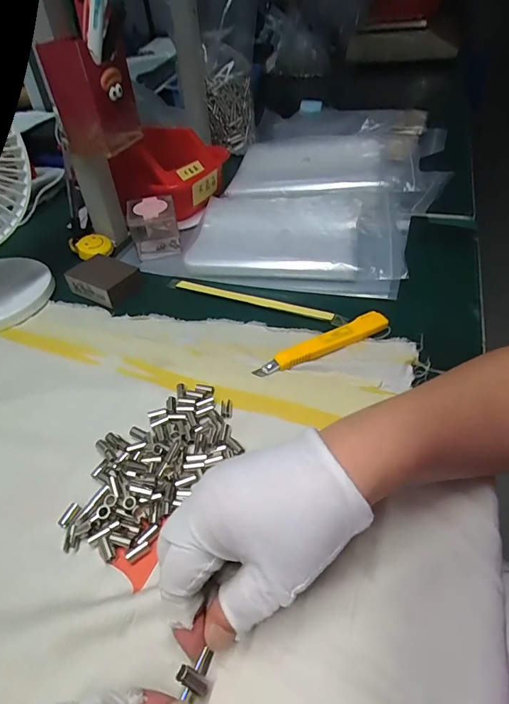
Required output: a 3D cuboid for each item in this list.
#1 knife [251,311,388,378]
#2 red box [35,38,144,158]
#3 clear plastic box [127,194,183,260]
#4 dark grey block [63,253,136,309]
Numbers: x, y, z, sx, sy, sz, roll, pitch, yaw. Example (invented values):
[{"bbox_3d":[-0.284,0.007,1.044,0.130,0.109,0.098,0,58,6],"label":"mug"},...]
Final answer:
[{"bbox_3d":[0.061,-0.007,0.374,0.128,0.011,0.019,-22,45,-17],"label":"knife"},{"bbox_3d":[-0.162,-0.261,0.433,0.051,0.093,0.086,9,44,16],"label":"red box"},{"bbox_3d":[-0.121,-0.152,0.517,0.058,0.058,0.067,-12,43,-7],"label":"clear plastic box"},{"bbox_3d":[-0.163,-0.079,0.463,0.074,0.024,0.050,21,49,26],"label":"dark grey block"}]

